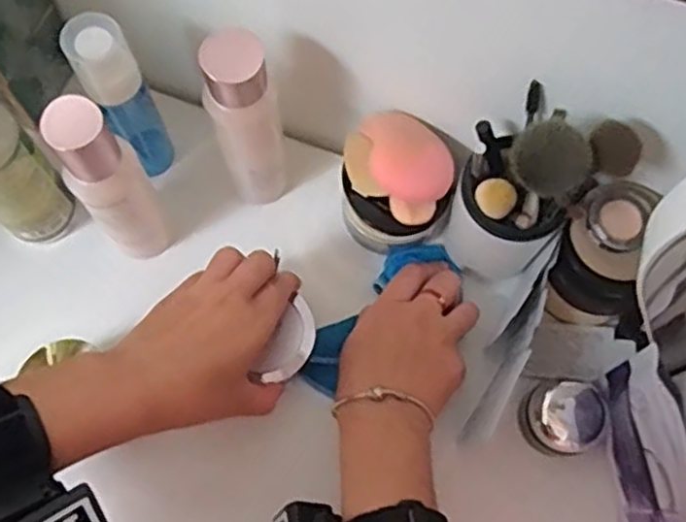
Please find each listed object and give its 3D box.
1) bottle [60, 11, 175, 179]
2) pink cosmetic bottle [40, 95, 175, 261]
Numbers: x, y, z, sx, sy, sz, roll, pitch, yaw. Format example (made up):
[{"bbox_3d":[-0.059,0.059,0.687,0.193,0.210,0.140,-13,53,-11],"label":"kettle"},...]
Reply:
[{"bbox_3d":[-0.148,-0.107,0.503,0.038,0.153,0.039,0,71,-1],"label":"bottle"},{"bbox_3d":[-0.146,-0.044,0.470,0.041,0.169,0.033,-34,75,-11],"label":"pink cosmetic bottle"}]

